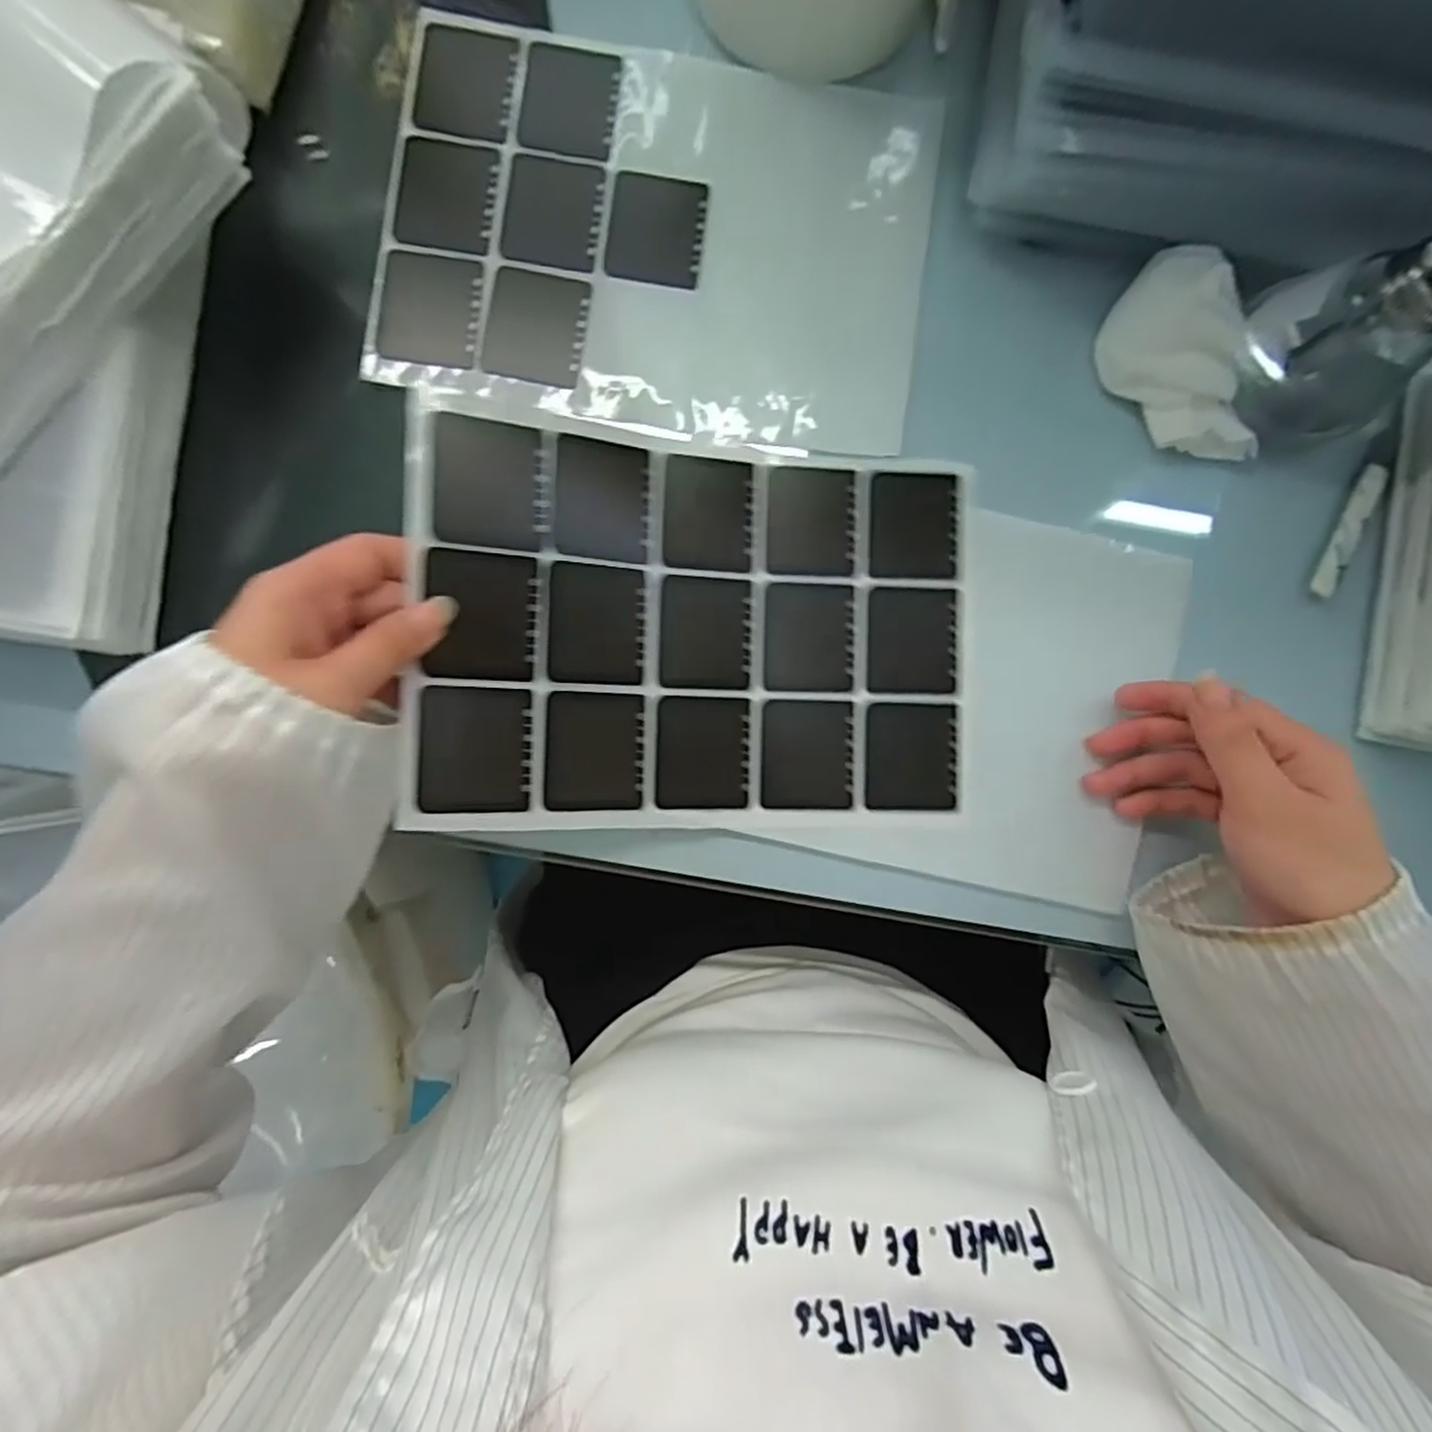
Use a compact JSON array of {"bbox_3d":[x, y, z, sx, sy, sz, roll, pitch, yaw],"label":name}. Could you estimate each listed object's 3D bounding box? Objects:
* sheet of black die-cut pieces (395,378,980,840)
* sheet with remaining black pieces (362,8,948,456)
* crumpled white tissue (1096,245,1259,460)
[{"bbox_3d":[0.001,-0.040,0.327,0.256,0.050,0.183,1,87,-4],"label":"sheet of black die-cut pieces"},{"bbox_3d":[-0.027,-0.244,0.356,0.270,0.007,0.200,8,86,-4],"label":"sheet with remaining black pieces"},{"bbox_3d":[0.238,-0.180,0.349,0.071,0.036,0.100,-10,88,-5],"label":"crumpled white tissue"}]

